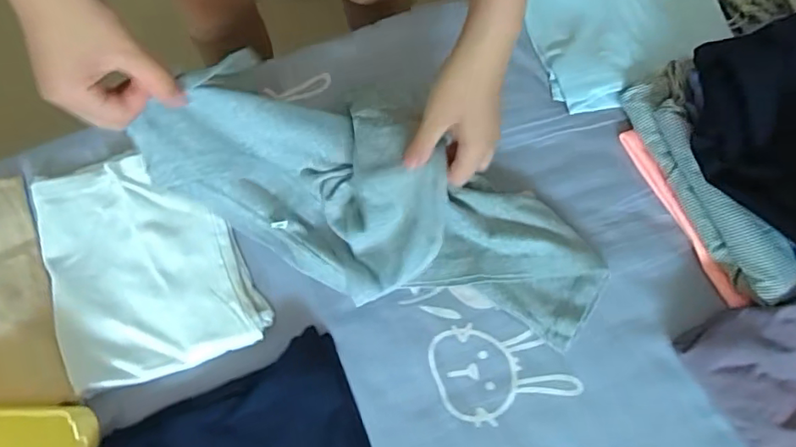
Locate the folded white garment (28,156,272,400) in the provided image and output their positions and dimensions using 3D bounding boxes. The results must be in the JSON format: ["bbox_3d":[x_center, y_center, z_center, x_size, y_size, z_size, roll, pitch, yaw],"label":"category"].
[{"bbox_3d":[-0.238,0.033,0.507,0.175,0.023,0.216,-20,76,-3],"label":"folded white garment"}]

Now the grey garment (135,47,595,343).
[{"bbox_3d":[-0.009,-0.013,0.469,0.387,0.096,0.142,21,77,-8],"label":"grey garment"}]

